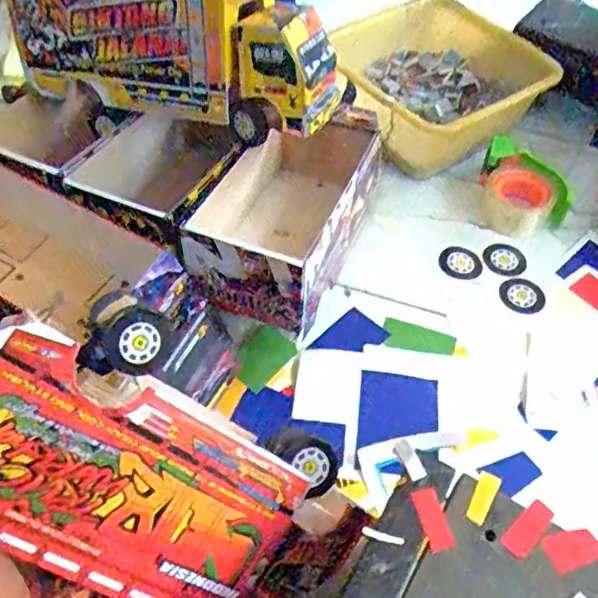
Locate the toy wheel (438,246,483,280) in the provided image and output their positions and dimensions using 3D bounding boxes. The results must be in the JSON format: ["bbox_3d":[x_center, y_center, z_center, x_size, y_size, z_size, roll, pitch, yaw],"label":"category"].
[{"bbox_3d":[0.216,-0.049,0.826,0.056,0.013,0.050,6,54,4],"label":"toy wheel"}]

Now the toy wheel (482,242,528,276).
[{"bbox_3d":[0.278,-0.053,0.833,0.054,0.008,0.052,1,54,-1],"label":"toy wheel"}]

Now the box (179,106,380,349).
[{"bbox_3d":[-0.011,-0.095,0.700,0.137,0.120,0.284,20,56,13],"label":"box"}]

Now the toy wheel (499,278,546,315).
[{"bbox_3d":[0.289,-0.004,0.799,0.055,0.005,0.053,1,54,-1],"label":"toy wheel"}]

